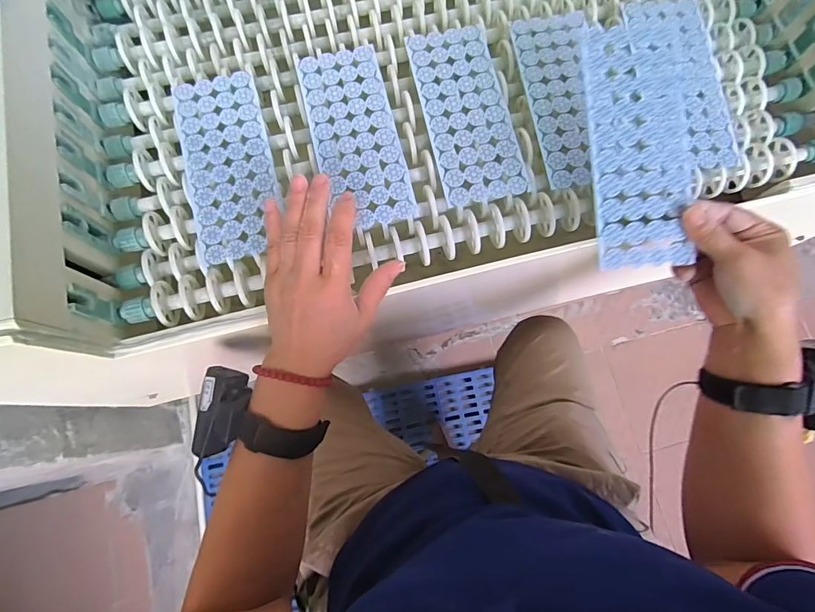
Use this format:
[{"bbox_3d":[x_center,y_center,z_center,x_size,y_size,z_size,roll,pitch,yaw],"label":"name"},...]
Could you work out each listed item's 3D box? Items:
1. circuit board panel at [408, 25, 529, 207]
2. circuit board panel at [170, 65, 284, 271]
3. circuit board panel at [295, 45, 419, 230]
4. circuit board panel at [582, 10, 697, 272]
[{"bbox_3d":[0.056,-0.186,0.419,0.078,0.006,0.186,-12,77,-3],"label":"circuit board panel"},{"bbox_3d":[-0.167,-0.132,0.406,0.080,0.005,0.187,-11,77,-3],"label":"circuit board panel"},{"bbox_3d":[-0.048,-0.162,0.414,0.080,0.005,0.187,-18,77,-4],"label":"circuit board panel"},{"bbox_3d":[0.182,-0.128,0.345,0.080,0.010,0.191,-3,91,-1],"label":"circuit board panel"}]

